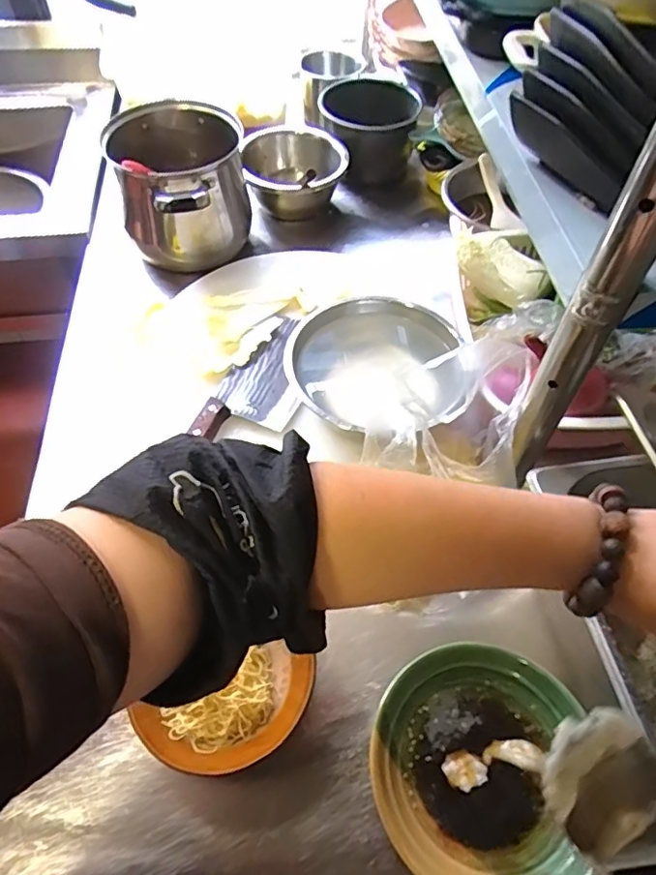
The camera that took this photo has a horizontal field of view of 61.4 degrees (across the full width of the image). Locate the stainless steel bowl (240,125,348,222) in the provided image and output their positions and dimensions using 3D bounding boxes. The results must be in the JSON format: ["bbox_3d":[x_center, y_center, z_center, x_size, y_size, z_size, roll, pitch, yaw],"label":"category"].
[{"bbox_3d":[-0.056,-0.451,0.949,0.174,0.112,0.169,-1,55,-4],"label":"stainless steel bowl"}]

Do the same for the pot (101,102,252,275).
[{"bbox_3d":[-0.218,-0.364,0.839,0.191,0.165,0.239,-9,56,-9],"label":"pot"}]

